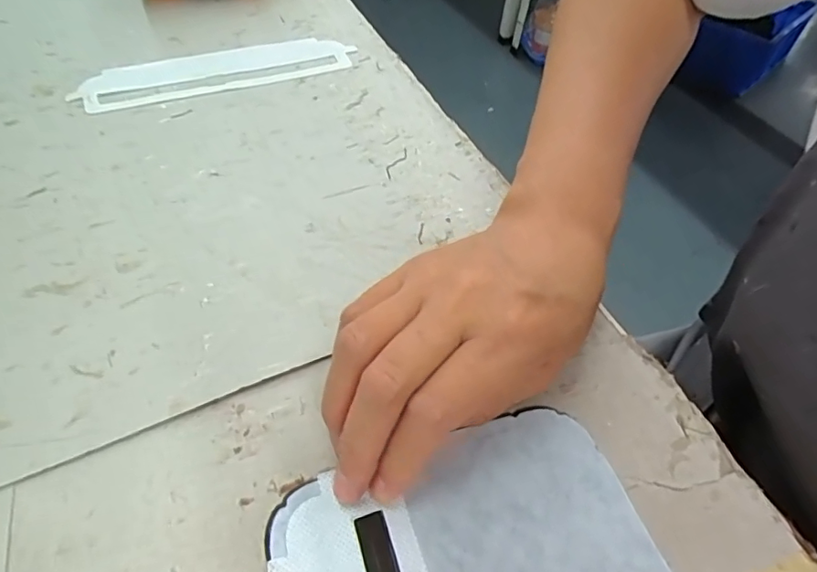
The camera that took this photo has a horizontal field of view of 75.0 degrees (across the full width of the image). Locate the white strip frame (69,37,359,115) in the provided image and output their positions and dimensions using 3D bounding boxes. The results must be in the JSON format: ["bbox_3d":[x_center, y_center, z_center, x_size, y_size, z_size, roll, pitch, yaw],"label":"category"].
[{"bbox_3d":[-0.135,-0.156,0.380,0.187,0.004,0.052,-17,54,-16],"label":"white strip frame"}]

